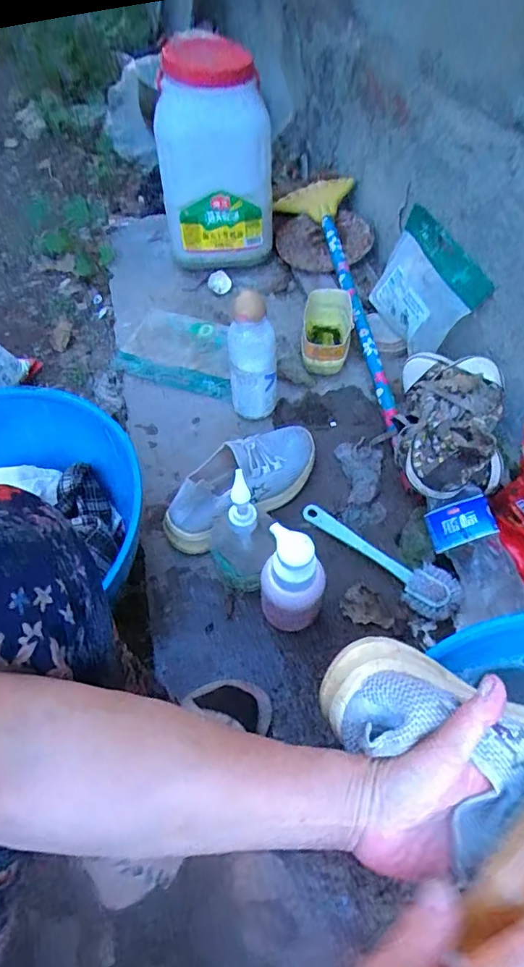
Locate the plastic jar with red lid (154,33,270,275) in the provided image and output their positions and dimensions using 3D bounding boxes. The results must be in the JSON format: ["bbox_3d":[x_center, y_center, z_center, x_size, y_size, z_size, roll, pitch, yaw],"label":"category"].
[{"bbox_3d":[-0.087,-0.566,0.883,0.185,0.300,0.182,0,55,0],"label":"plastic jar with red lid"}]

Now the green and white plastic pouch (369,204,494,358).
[{"bbox_3d":[0.246,-0.317,0.800,0.030,0.150,0.231,4,49,-28],"label":"green and white plastic pouch"}]

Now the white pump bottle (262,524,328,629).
[{"bbox_3d":[0.032,0.111,0.530,0.065,0.148,0.053,13,56,10],"label":"white pump bottle"}]

